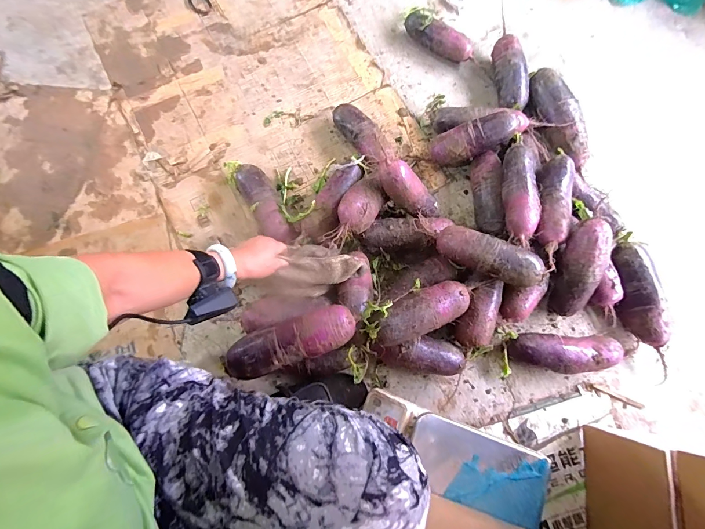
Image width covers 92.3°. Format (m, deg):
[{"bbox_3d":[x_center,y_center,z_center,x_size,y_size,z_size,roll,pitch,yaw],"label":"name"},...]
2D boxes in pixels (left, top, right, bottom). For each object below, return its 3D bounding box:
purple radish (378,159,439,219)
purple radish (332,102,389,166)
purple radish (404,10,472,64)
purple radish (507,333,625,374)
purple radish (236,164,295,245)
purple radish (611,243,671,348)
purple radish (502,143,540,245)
[{"bbox_3d":[0.113,-0.140,0.670,0.162,0.050,0.067,35,77,-32],"label":"purple radish"},{"bbox_3d":[0.024,-0.287,0.764,0.070,0.067,0.186,-40,79,-9],"label":"purple radish"},{"bbox_3d":[0.211,-0.560,0.839,0.191,0.066,0.052,40,80,10],"label":"purple radish"},{"bbox_3d":[0.399,0.168,0.647,0.198,0.064,0.070,1,76,1],"label":"purple radish"},{"bbox_3d":[-0.192,-0.133,0.731,0.072,0.059,0.185,-28,77,-6],"label":"purple radish"},{"bbox_3d":[0.559,0.060,0.676,0.066,0.074,0.203,-6,76,-1],"label":"purple radish"},{"bbox_3d":[0.327,-0.143,0.670,0.061,0.068,0.207,4,76,2],"label":"purple radish"}]

